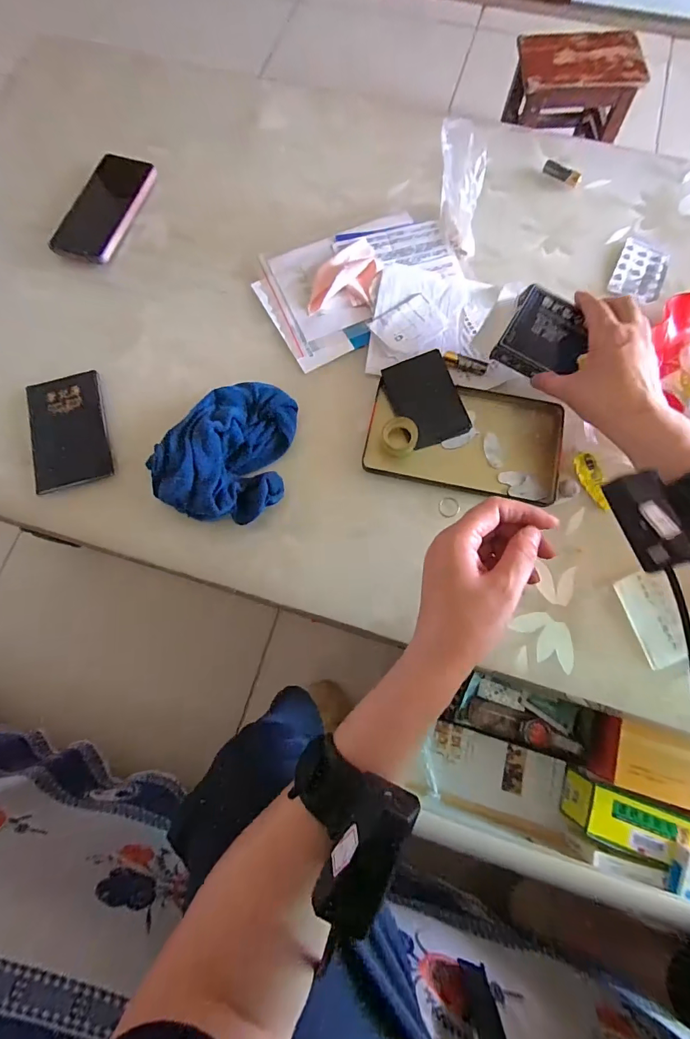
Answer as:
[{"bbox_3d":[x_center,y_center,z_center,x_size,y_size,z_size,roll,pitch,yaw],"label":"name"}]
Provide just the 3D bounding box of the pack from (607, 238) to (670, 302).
[{"bbox_3d":[0.351,-0.297,0.495,0.055,0.004,0.077,25,76,7],"label":"pack"}]

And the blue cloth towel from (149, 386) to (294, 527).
[{"bbox_3d":[-0.123,-0.071,0.420,0.128,0.041,0.145,7,75,2],"label":"blue cloth towel"}]

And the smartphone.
[{"bbox_3d":[-0.300,-0.390,0.523,0.081,0.007,0.157,19,76,6],"label":"smartphone"}]

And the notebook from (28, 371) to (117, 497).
[{"bbox_3d":[-0.292,-0.095,0.441,0.077,0.007,0.123,-15,75,-3],"label":"notebook"}]

